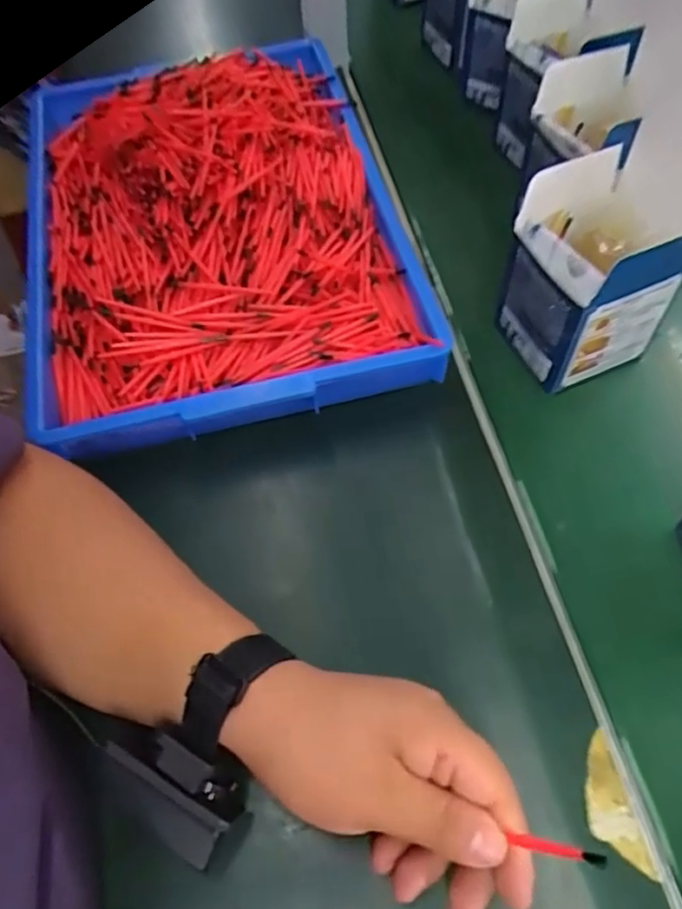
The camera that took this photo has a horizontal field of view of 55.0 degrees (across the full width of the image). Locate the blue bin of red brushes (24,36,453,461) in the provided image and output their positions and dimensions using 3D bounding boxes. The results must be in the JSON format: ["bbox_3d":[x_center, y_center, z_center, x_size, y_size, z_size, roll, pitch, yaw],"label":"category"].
[{"bbox_3d":[-0.104,-0.193,0.515,0.278,0.067,0.378,-13,58,-5],"label":"blue bin of red brushes"}]

